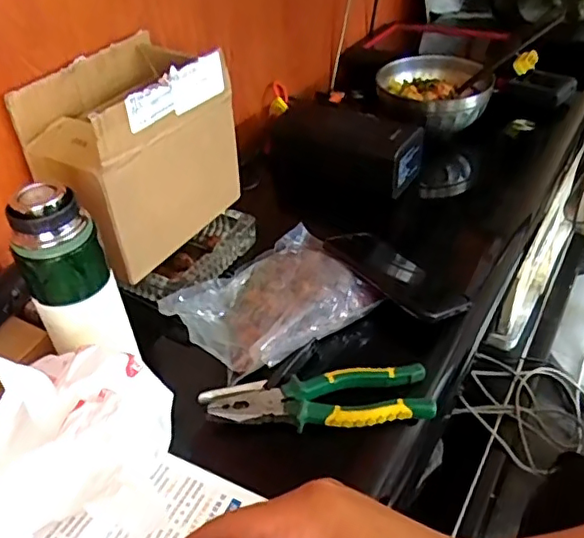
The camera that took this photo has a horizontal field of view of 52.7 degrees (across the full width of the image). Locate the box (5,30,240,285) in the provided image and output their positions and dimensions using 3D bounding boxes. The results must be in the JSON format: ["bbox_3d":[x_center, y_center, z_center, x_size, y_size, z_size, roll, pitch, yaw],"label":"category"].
[{"bbox_3d":[-0.160,-0.120,0.620,0.123,0.178,0.187,16,44,25],"label":"box"}]

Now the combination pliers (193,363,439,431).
[{"bbox_3d":[0.022,0.116,0.518,0.197,0.019,0.051,-7,39,-1],"label":"combination pliers"}]

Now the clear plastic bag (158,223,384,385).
[{"bbox_3d":[-0.006,0.022,0.600,0.146,0.042,0.217,22,47,31],"label":"clear plastic bag"}]

